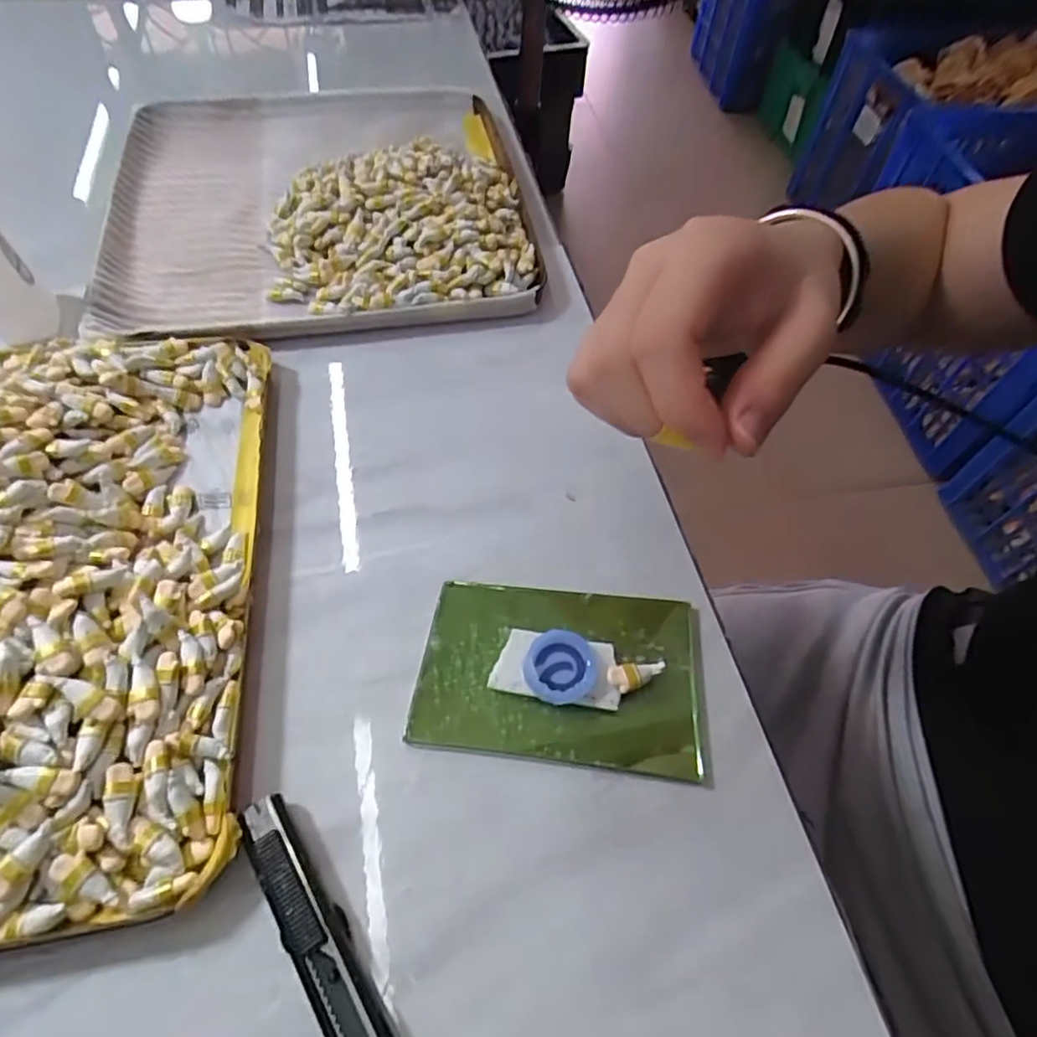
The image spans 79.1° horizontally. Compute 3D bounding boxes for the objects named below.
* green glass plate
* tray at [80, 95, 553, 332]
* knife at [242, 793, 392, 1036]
[{"bbox_3d":[0.016,0.056,0.236,0.103,0.010,0.065,7,58,1],"label":"green glass plate"},{"bbox_3d":[-0.122,-0.197,0.380,0.240,0.029,0.231,-9,60,-9],"label":"tray"},{"bbox_3d":[-0.048,0.141,0.179,0.015,0.009,0.129,-29,64,-19],"label":"knife"}]

